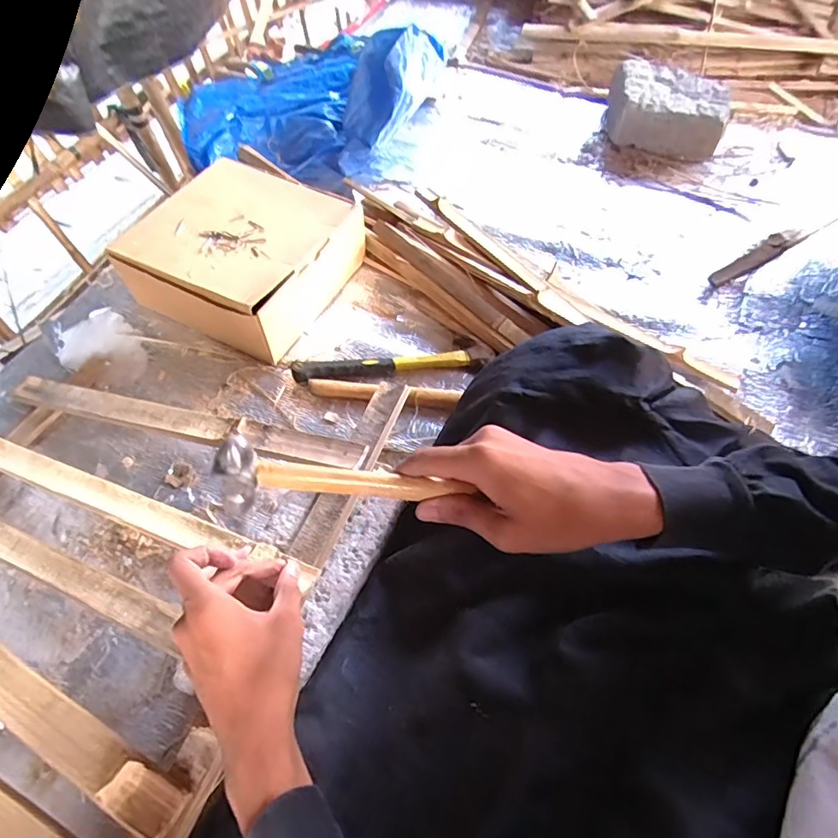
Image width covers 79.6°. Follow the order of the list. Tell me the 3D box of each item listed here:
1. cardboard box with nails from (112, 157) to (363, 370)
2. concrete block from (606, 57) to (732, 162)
[{"bbox_3d":[-0.255,-0.241,0.752,0.249,0.116,0.262,25,60,14],"label":"cardboard box with nails"},{"bbox_3d":[0.467,-0.587,0.962,0.222,0.097,0.148,22,60,12],"label":"concrete block"}]

